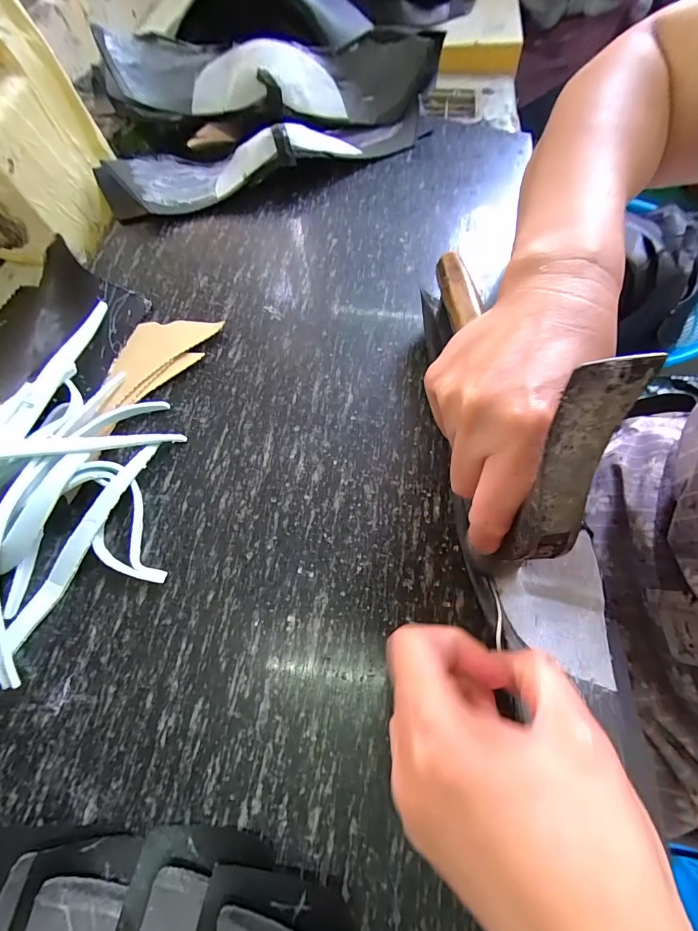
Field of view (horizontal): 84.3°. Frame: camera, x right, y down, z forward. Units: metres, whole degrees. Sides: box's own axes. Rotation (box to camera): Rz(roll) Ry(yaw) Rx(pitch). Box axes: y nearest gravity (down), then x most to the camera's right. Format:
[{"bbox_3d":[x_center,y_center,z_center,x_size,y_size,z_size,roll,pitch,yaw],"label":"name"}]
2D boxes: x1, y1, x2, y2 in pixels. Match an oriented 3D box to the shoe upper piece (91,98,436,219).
[{"bbox_3d":[-0.076,-0.313,0.385,0.343,0.039,0.085,-15,67,-5],"label":"shoe upper piece"}]

